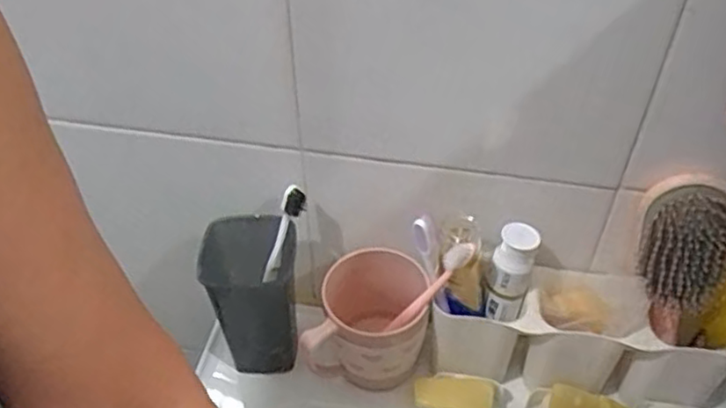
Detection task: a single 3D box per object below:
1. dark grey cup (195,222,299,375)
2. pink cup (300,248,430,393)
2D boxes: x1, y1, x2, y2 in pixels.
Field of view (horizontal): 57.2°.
[{"bbox_3d":[-0.099,0.084,0.597,0.079,0.137,0.066,0,45,2],"label":"dark grey cup"},{"bbox_3d":[0.008,0.107,0.594,0.093,0.102,0.105,6,46,7],"label":"pink cup"}]

